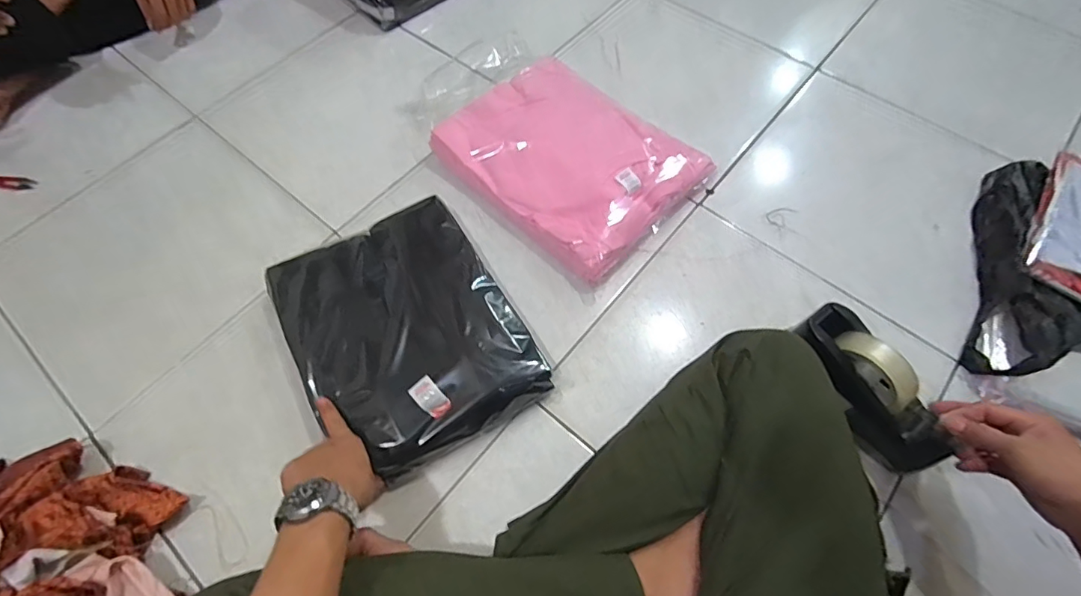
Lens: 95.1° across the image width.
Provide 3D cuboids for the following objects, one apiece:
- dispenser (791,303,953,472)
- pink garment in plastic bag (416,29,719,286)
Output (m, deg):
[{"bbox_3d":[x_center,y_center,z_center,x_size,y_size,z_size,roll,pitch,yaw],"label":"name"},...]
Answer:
[{"bbox_3d":[0.373,0.101,0.554,0.061,0.083,0.195,-28,86,-13],"label":"dispenser"},{"bbox_3d":[0.003,-0.257,0.797,0.286,0.059,0.480,-42,71,-18],"label":"pink garment in plastic bag"}]

